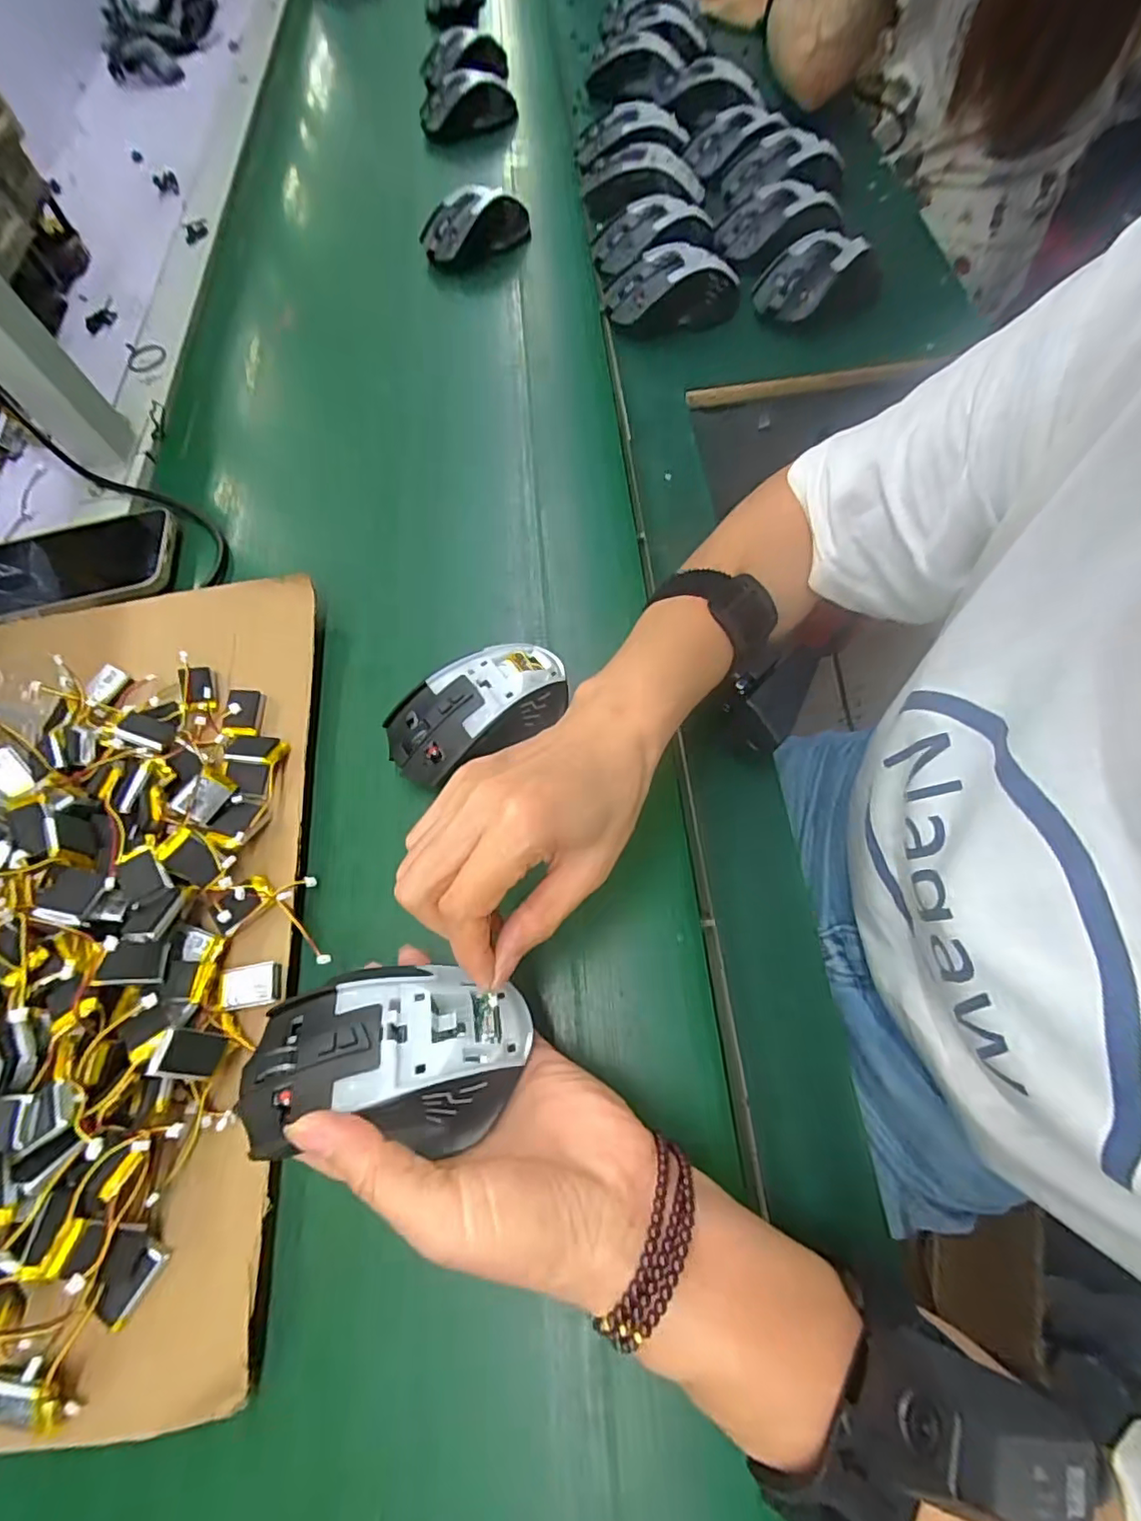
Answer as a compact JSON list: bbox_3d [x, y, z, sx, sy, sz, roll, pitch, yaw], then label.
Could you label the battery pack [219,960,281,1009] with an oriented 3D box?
[{"bbox_3d":[-0.165,0.116,0.304,0.029,0.011,0.020,-10,66,1],"label":"battery pack"}]

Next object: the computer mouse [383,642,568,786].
[{"bbox_3d":[-0.054,-0.029,0.357,0.116,0.041,0.063,-33,67,-9],"label":"computer mouse"}]

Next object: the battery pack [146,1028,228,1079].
[{"bbox_3d":[-0.176,0.135,0.271,0.004,0.028,0.020,-14,54,42],"label":"battery pack"}]

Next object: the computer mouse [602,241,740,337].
[{"bbox_3d":[0.086,-0.399,0.496,0.117,0.040,0.065,-19,66,-3],"label":"computer mouse"}]

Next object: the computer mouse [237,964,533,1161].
[{"bbox_3d":[-0.076,0.120,0.240,0.110,0.039,0.065,-2,64,1],"label":"computer mouse"}]

